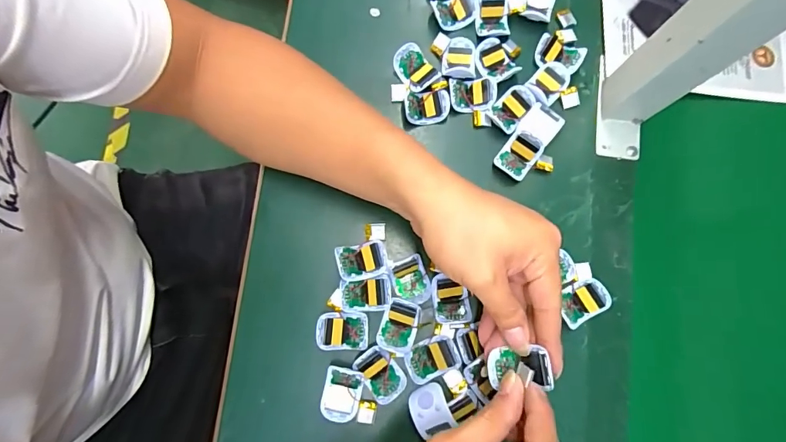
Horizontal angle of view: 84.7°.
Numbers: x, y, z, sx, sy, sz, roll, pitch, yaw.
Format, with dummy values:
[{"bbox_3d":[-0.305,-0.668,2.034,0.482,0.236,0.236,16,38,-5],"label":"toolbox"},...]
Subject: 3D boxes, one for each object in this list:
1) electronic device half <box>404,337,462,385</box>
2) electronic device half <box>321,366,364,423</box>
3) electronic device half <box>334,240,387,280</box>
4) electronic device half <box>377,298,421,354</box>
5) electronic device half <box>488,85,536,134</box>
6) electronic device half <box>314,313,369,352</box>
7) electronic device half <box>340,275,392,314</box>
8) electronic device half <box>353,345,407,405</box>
[{"bbox_3d":[0.032,0.113,0.352,0.042,0.012,0.030,-18,81,-4],"label":"electronic device half"},{"bbox_3d":[-0.042,0.139,0.346,0.030,0.015,0.041,12,80,1],"label":"electronic device half"},{"bbox_3d":[-0.026,0.033,0.364,0.041,0.017,0.028,-12,81,-3],"label":"electronic device half"},{"bbox_3d":[0.005,0.086,0.356,0.028,0.014,0.042,18,80,2],"label":"electronic device half"},{"bbox_3d":[0.107,-0.100,0.390,0.030,0.020,0.043,42,82,6],"label":"electronic device half"},{"bbox_3d":[-0.041,0.091,0.355,0.042,0.012,0.030,-1,80,-1],"label":"electronic device half"},{"bbox_3d":[-0.023,0.062,0.361,0.043,0.014,0.027,-4,80,-2],"label":"electronic device half"},{"bbox_3d":[-0.010,0.124,0.350,0.031,0.014,0.043,-39,83,-7],"label":"electronic device half"}]

